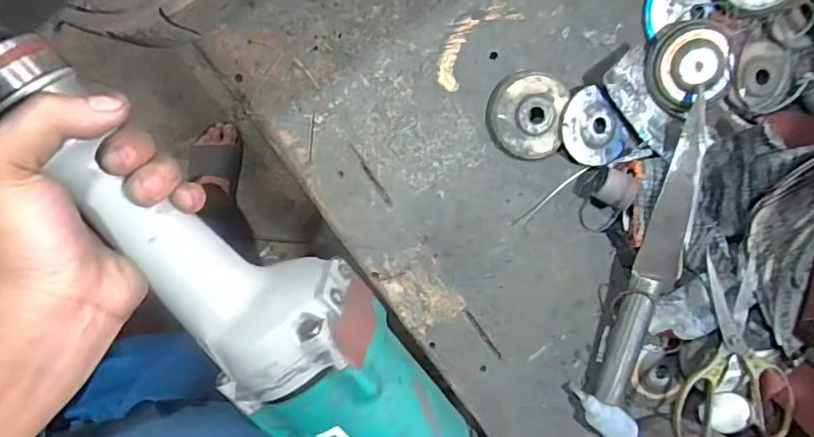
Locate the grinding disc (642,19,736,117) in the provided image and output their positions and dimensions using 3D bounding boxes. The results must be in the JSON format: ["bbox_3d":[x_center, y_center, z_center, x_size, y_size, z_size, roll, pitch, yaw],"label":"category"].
[{"bbox_3d":[0.266,-0.146,0.509,0.076,0.026,0.076,6,108,18],"label":"grinding disc"}]

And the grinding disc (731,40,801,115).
[{"bbox_3d":[0.348,-0.139,0.527,0.068,0.014,0.069,-1,99,-5],"label":"grinding disc"}]

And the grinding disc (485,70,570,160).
[{"bbox_3d":[0.113,-0.098,0.509,0.073,0.017,0.080,-1,100,-6],"label":"grinding disc"}]

